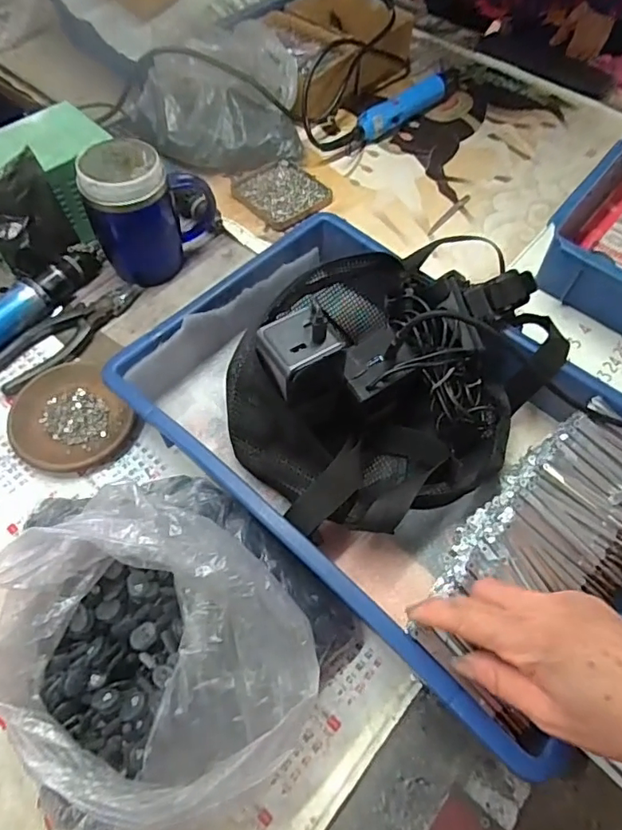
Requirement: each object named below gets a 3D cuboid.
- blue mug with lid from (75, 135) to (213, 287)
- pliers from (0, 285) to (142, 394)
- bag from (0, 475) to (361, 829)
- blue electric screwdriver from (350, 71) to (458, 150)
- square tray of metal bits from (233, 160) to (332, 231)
[{"bbox_3d":[-0.171,-0.222,0.555,0.069,0.124,0.118,39,67,19],"label":"blue mug with lid"},{"bbox_3d":[-0.254,-0.088,0.546,0.049,0.016,0.165,33,65,16],"label":"pliers"},{"bbox_3d":[-0.103,0.148,0.347,0.205,0.118,0.206,-33,66,-18],"label":"bag"},{"bbox_3d":[0.136,-0.436,0.743,0.232,0.033,0.033,-38,68,-20],"label":"blue electric screwdriver"},{"bbox_3d":[-0.037,-0.281,0.662,0.099,0.008,0.104,-38,68,-20],"label":"square tray of metal bits"}]

